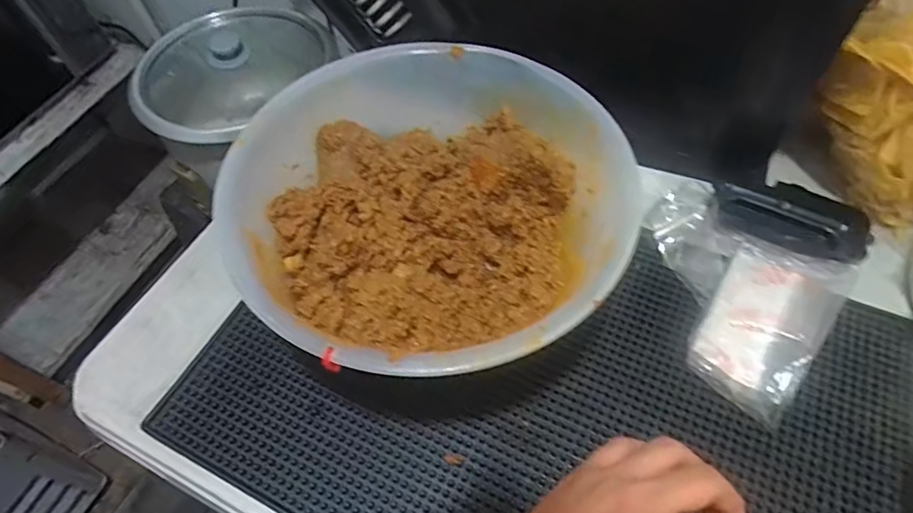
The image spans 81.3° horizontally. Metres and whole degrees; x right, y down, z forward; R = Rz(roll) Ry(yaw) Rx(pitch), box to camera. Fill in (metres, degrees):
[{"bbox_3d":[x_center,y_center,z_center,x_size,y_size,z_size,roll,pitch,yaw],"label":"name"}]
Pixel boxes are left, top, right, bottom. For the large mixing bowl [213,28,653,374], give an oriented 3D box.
[{"bbox_3d":[-0.014,-0.017,0.353,0.232,0.122,0.223,-2,56,3],"label":"large mixing bowl"}]

